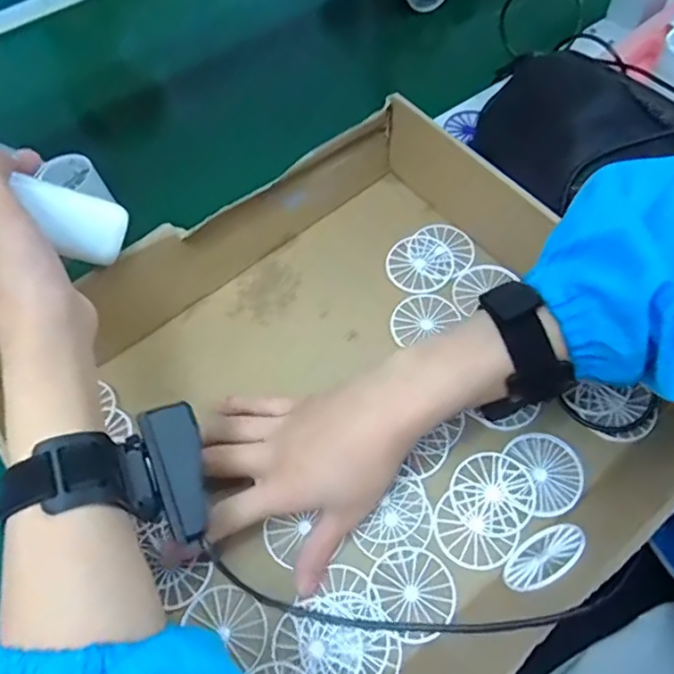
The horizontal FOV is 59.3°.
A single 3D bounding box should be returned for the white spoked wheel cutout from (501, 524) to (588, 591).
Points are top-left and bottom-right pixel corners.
[{"bbox_3d":[0.115,0.122,0.329,0.048,0.046,0.004,-38,91,-9],"label":"white spoked wheel cutout"}]

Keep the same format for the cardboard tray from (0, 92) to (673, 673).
[{"bbox_3d":[0.008,0.030,0.383,0.370,0.078,0.351,-40,67,-18],"label":"cardboard tray"}]

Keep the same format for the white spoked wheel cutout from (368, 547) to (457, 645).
[{"bbox_3d":[0.043,0.147,0.342,0.048,0.007,0.047,-1,61,2],"label":"white spoked wheel cutout"}]

